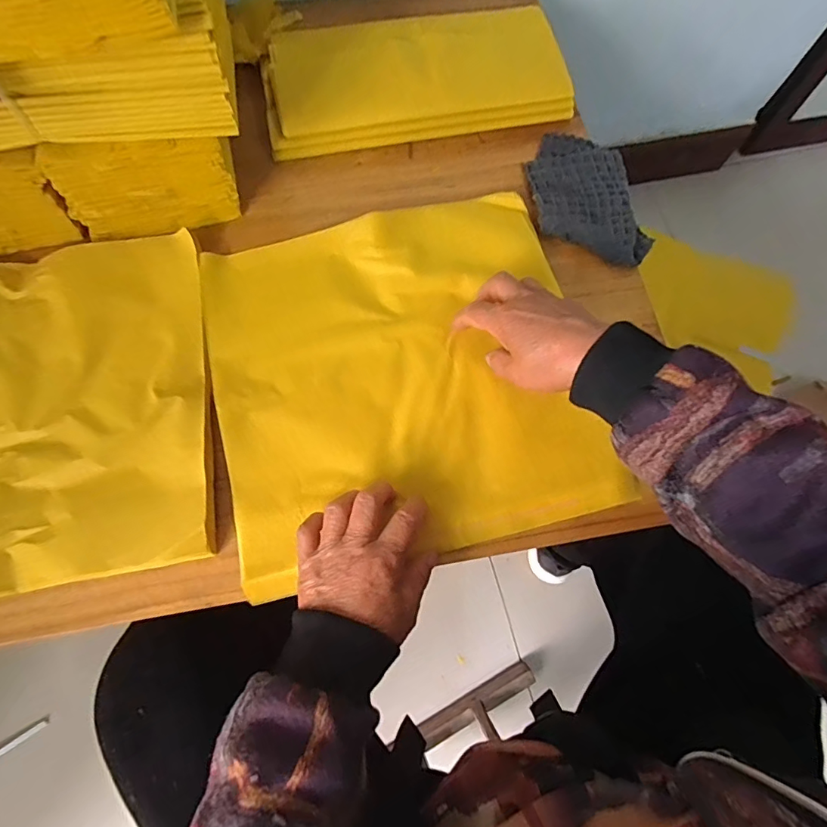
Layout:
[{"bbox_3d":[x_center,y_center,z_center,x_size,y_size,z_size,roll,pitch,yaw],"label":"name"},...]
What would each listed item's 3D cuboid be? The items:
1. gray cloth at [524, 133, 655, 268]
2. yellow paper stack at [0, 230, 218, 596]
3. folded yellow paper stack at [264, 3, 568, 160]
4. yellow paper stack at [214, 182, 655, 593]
[{"bbox_3d":[0.173,-0.222,0.483,0.103,0.019,0.168,-7,72,-5],"label":"gray cloth"},{"bbox_3d":[-0.326,-0.005,0.394,0.302,0.019,0.289,-9,73,-5],"label":"yellow paper stack"},{"bbox_3d":[0.004,-0.350,0.492,0.309,0.024,0.120,-10,97,-2],"label":"folded yellow paper stack"},{"bbox_3d":[-0.010,-0.037,0.414,0.307,0.016,0.302,-13,73,-7],"label":"yellow paper stack"}]

